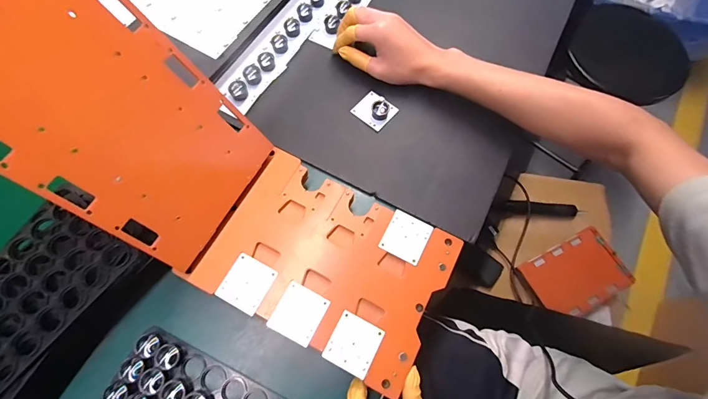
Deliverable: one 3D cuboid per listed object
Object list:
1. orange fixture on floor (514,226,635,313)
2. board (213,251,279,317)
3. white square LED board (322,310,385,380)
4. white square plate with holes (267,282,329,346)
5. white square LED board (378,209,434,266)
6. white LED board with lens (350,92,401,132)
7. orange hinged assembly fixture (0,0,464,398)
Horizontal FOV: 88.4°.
[{"bbox_3d":[0.568,0.190,0.923,0.241,0.028,0.168,-25,72,-12],"label":"orange fixture on floor"},{"bbox_3d":[-0.106,0.083,0.361,0.045,0.004,0.047,27,68,9],"label":"board"},{"bbox_3d":[0.000,0.136,0.345,0.044,0.004,0.047,27,68,9],"label":"white square LED board"},{"bbox_3d":[-0.053,0.110,0.353,0.045,0.004,0.048,26,68,9],"label":"white square plate with holes"},{"bbox_3d":[0.055,0.039,0.386,0.044,0.005,0.046,26,68,9],"label":"white square LED board"},{"bbox_3d":[0.027,-0.119,0.468,0.048,0.016,0.043,40,71,14],"label":"white LED board with lens"},{"bbox_3d":[-0.109,0.000,0.338,0.414,0.105,0.157,38,67,-19],"label":"orange hinged assembly fixture"}]

